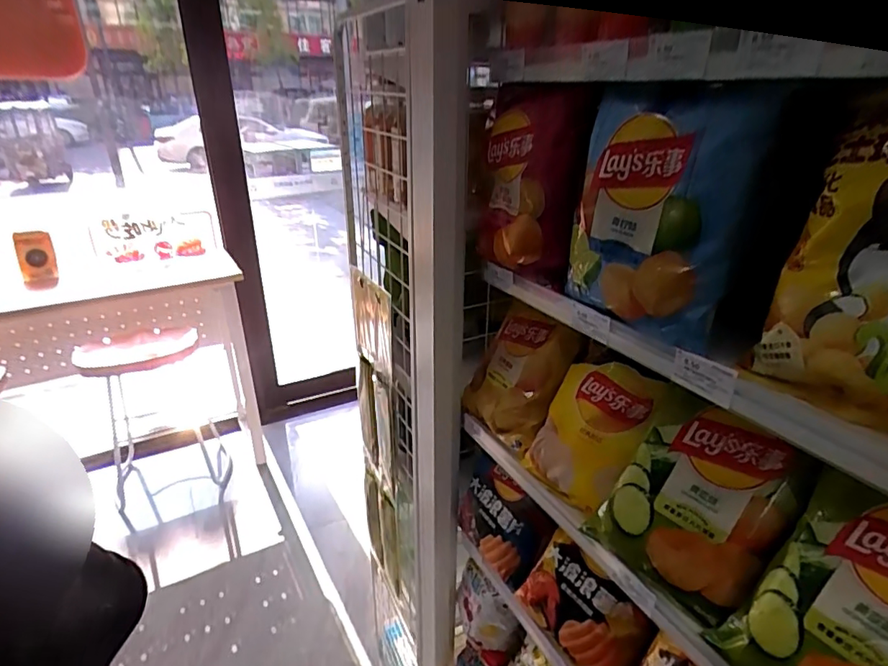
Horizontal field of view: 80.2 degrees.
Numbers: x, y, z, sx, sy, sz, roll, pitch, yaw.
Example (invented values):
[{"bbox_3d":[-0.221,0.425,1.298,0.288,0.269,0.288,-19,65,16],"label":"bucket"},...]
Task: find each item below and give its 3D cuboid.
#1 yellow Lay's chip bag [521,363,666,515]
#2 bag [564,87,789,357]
[{"bbox_3d":[0.160,0.110,0.580,0.129,0.164,0.048,29,6,41],"label":"yellow Lay's chip bag"},{"bbox_3d":[0.172,-0.097,0.438,0.050,0.183,0.154,-12,28,-24],"label":"bag"}]

